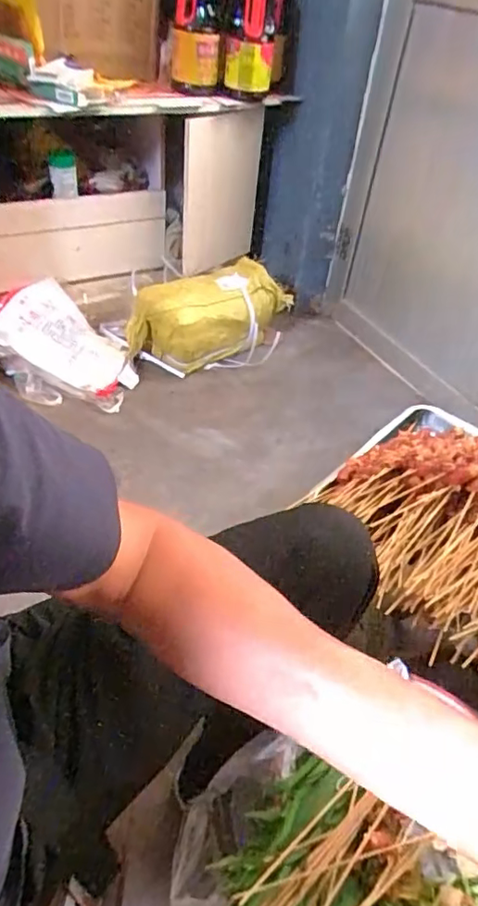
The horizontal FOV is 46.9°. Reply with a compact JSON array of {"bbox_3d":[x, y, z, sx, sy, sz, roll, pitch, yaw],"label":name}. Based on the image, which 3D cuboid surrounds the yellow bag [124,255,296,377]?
[{"bbox_3d":[-0.077,-0.333,1.367,0.420,0.211,0.150,-23,51,-29],"label":"yellow bag"}]

